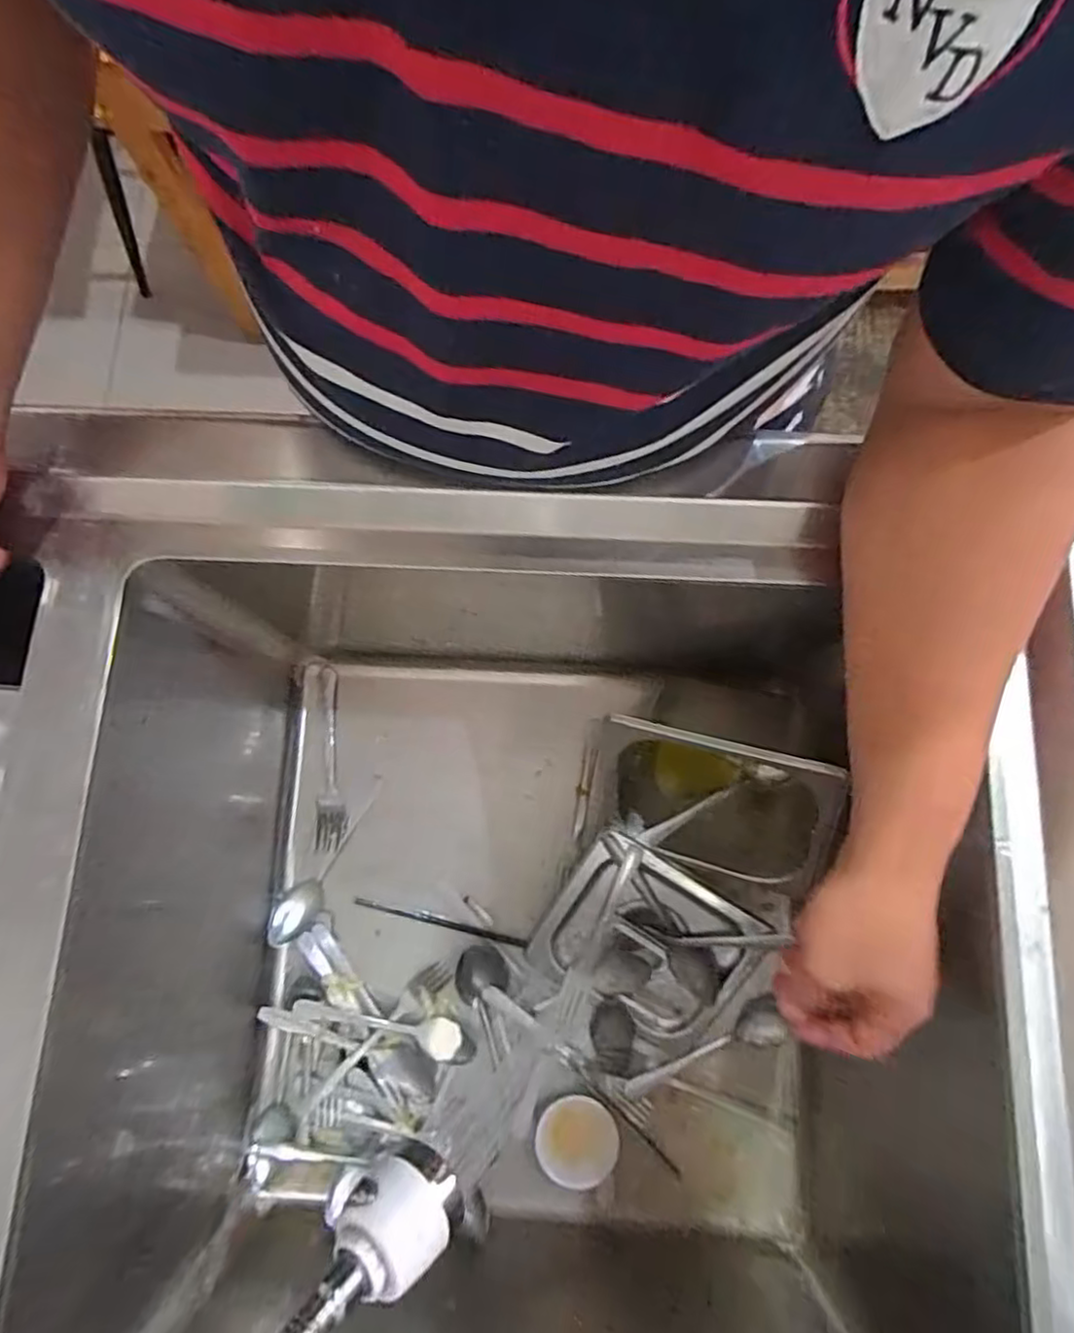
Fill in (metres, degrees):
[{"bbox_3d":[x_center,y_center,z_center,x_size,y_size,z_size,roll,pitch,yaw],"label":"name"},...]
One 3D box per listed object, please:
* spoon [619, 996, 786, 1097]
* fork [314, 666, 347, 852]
[{"bbox_3d":[0.151,0.356,0.608,0.153,0.029,0.036,-27,80,3],"label":"spoon"},{"bbox_3d":[-0.204,0.090,0.653,0.028,0.009,0.177,-4,79,0],"label":"fork"}]

